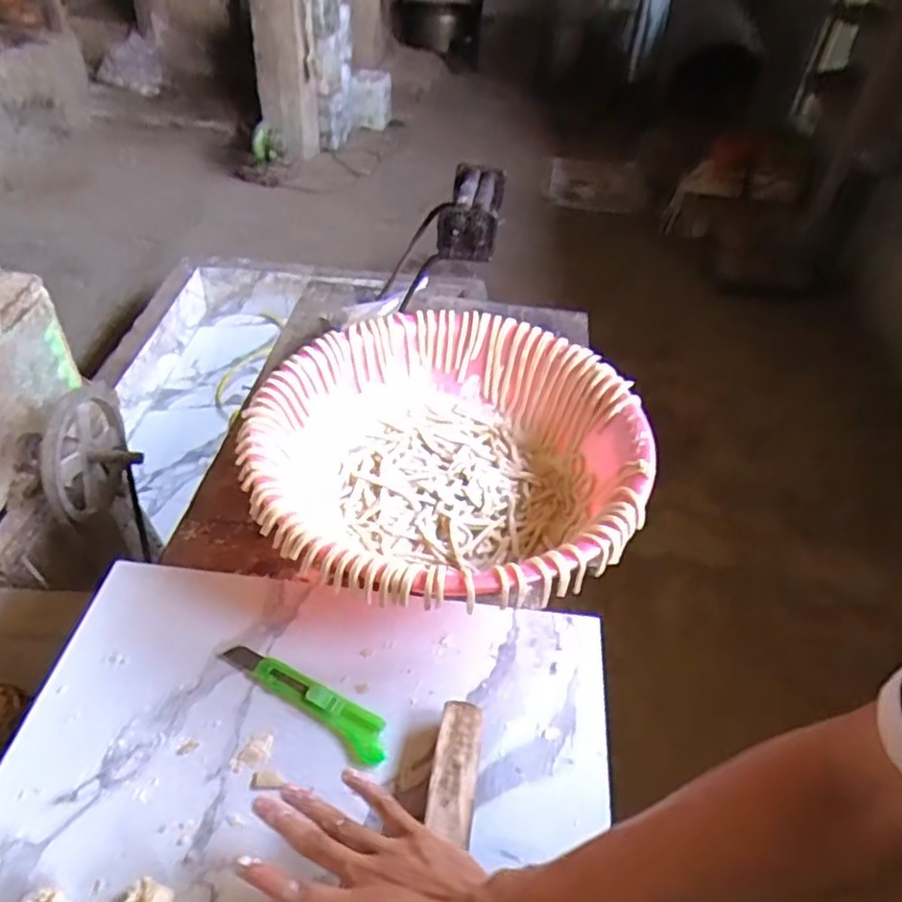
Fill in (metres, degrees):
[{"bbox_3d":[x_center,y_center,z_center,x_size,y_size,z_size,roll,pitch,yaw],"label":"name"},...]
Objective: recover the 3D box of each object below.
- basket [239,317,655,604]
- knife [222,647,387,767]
[{"bbox_3d":[0.001,0.008,0.747,0.400,0.115,0.413,3,42,-3],"label":"basket"},{"bbox_3d":[-0.130,0.216,0.591,0.174,0.011,0.039,24,45,20],"label":"knife"}]

